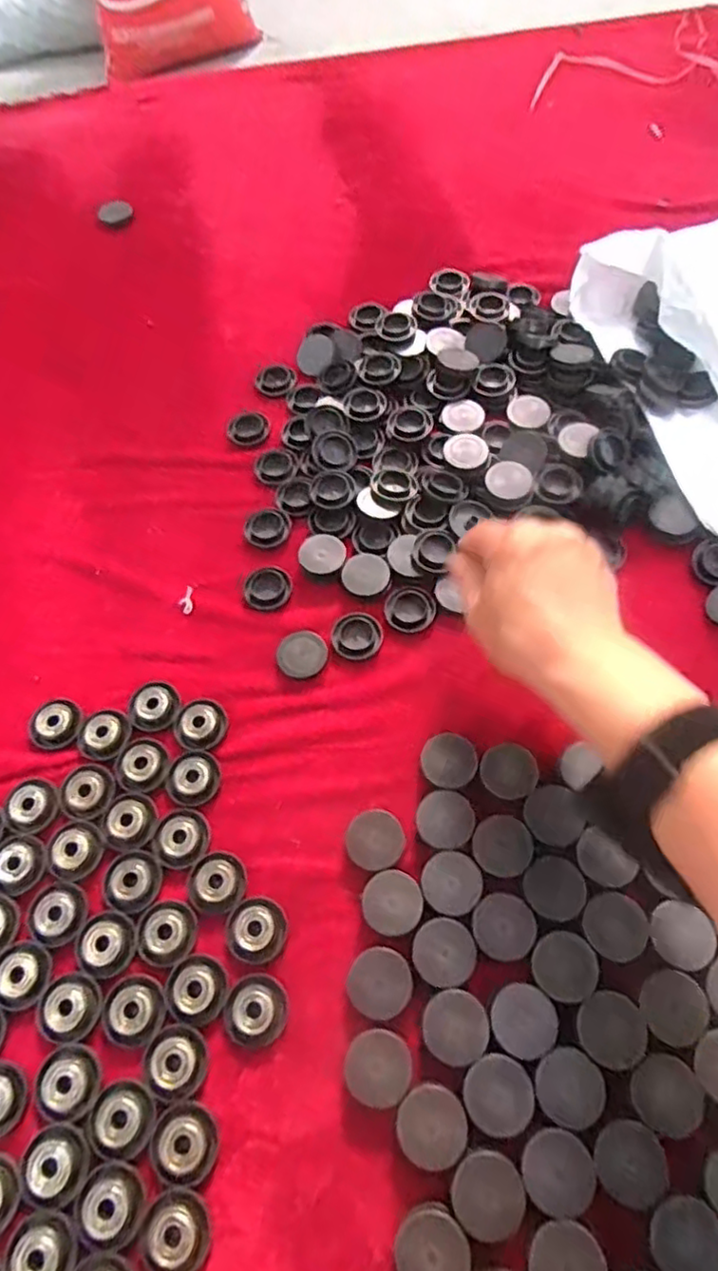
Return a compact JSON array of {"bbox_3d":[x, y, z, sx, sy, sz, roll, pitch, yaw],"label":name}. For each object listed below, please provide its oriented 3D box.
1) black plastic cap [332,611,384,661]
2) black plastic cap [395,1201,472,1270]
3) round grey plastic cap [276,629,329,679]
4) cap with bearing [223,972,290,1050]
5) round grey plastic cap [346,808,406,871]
[{"bbox_3d":[-0.001,0.001,0.437,0.033,0.005,0.033,-1,65,2],"label":"black plastic cap"},{"bbox_3d":[0.033,0.278,0.297,0.033,0.012,0.033,-1,65,2],"label":"black plastic cap"},{"bbox_3d":[-0.037,0.012,0.429,0.030,0.004,0.032,-1,65,2],"label":"round grey plastic cap"},{"bbox_3d":[-0.054,0.195,0.343,0.032,0.009,0.033,-1,65,2],"label":"cap with bearing"},{"bbox_3d":[0.010,0.117,0.376,0.032,0.016,0.031,-1,65,2],"label":"round grey plastic cap"}]

